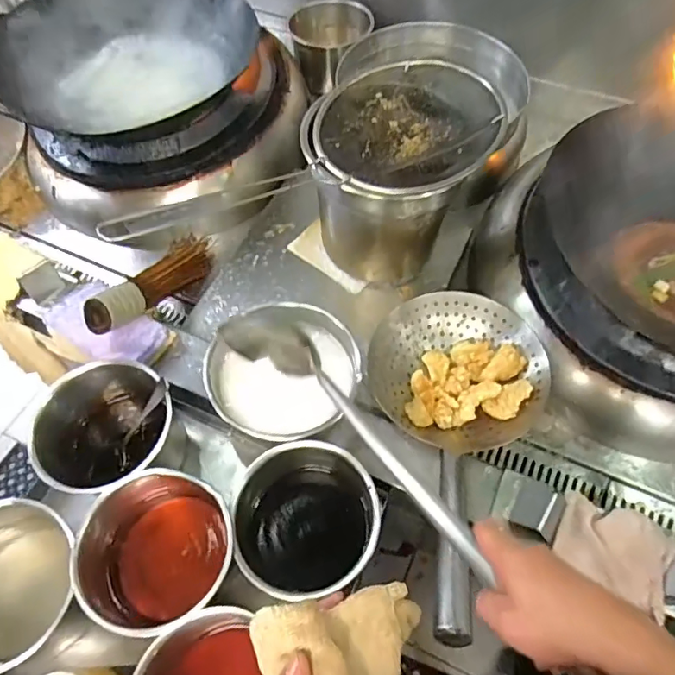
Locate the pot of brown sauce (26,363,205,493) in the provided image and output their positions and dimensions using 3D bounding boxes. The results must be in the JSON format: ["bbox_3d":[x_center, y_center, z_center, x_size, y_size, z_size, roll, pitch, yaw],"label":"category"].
[{"bbox_3d":[-0.265,0.127,0.626,0.142,0.141,0.149,0,58,0],"label":"pot of brown sauce"}]

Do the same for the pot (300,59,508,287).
[{"bbox_3d":[0.080,-0.225,0.744,0.233,0.227,0.209,6,58,4],"label":"pot"}]

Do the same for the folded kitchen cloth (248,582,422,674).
[{"bbox_3d":[0.019,0.246,0.378,0.125,0.032,0.127,-7,41,-31],"label":"folded kitchen cloth"}]

